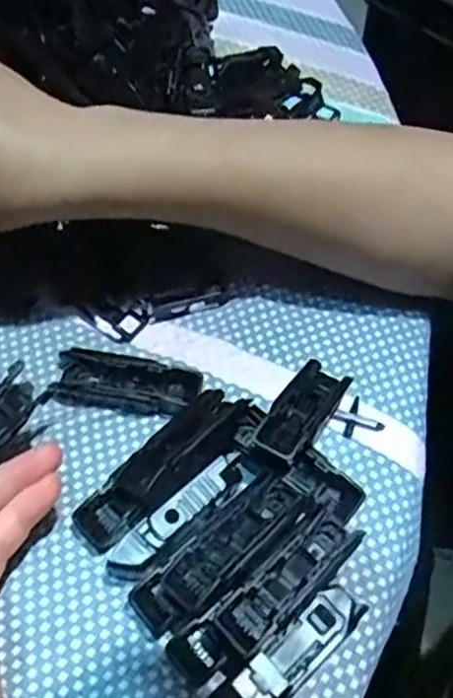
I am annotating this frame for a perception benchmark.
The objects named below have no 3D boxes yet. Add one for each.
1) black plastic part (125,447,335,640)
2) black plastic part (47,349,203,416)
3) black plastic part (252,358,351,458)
[{"bbox_3d":[0.005,0.073,0.263,0.095,0.022,0.026,-38,68,-21],"label":"black plastic part"},{"bbox_3d":[-0.046,0.015,0.302,0.066,0.013,0.023,6,60,1],"label":"black plastic part"},{"bbox_3d":[0.033,0.027,0.294,0.022,0.014,0.059,33,47,16],"label":"black plastic part"}]

